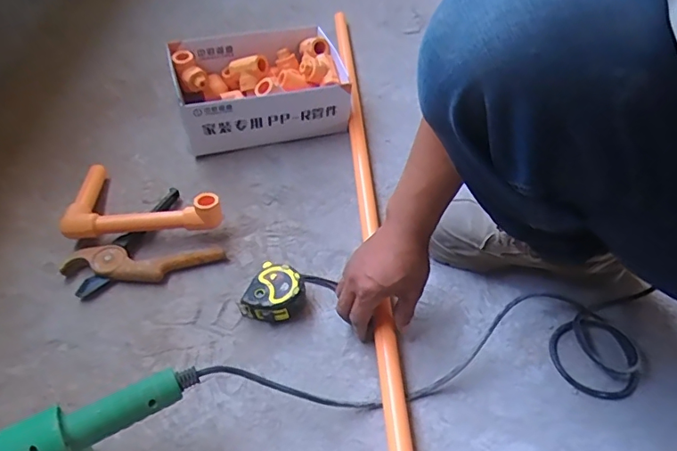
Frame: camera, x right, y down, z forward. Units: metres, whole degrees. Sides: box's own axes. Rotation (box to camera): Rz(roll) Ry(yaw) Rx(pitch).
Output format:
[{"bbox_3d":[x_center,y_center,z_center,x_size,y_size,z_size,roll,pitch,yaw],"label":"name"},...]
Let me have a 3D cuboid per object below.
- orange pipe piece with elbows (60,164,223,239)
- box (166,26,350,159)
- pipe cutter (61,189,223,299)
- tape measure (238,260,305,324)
[{"bbox_3d":[-0.280,-0.048,0.749,0.213,0.065,0.155,-5,49,-5],"label":"orange pipe piece with elbows"},{"bbox_3d":[-0.140,-0.247,0.897,0.285,0.102,0.219,-15,51,-14],"label":"box"},{"bbox_3d":[-0.274,0.035,0.693,0.184,0.032,0.150,-33,57,-25],"label":"pipe cutter"},{"bbox_3d":[-0.081,0.090,0.655,0.075,0.045,0.067,15,51,12],"label":"tape measure"}]

